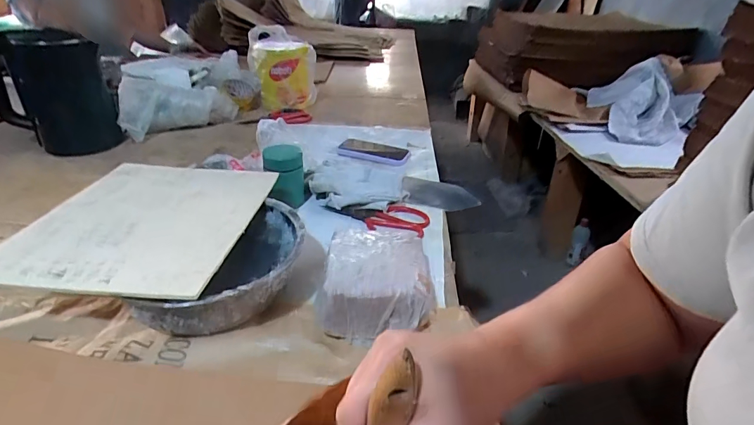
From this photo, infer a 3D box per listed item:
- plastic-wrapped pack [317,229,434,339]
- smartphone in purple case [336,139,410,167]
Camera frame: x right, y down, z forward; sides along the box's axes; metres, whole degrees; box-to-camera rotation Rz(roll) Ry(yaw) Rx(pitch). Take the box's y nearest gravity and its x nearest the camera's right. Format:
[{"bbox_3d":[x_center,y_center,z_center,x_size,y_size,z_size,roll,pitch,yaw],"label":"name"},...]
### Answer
[{"bbox_3d":[-0.001,0.073,0.487,0.118,0.052,0.152,2,31,-2],"label":"plastic-wrapped pack"},{"bbox_3d":[-0.011,-0.132,0.905,0.163,0.014,0.082,14,33,19],"label":"smartphone in purple case"}]

